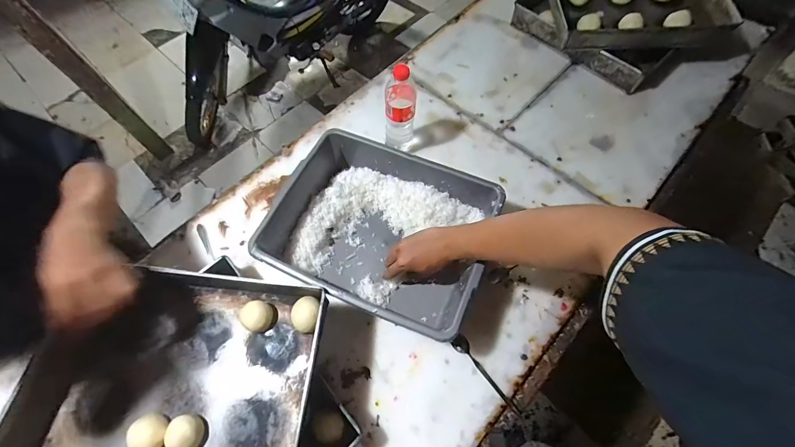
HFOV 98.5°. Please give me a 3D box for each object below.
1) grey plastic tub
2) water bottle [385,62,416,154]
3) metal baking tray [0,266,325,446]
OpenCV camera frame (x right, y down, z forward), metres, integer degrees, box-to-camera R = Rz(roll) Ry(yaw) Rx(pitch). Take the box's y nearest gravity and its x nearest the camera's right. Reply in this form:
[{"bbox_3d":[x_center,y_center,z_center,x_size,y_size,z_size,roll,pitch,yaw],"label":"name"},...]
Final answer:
[{"bbox_3d":[-0.025,0.019,0.671,0.377,0.137,0.311,19,64,13],"label":"grey plastic tub"},{"bbox_3d":[0.006,-0.234,0.742,0.066,0.234,0.063,-1,62,3],"label":"water bottle"},{"bbox_3d":[-0.338,0.287,0.504,0.408,0.084,0.434,5,62,6],"label":"metal baking tray"}]

